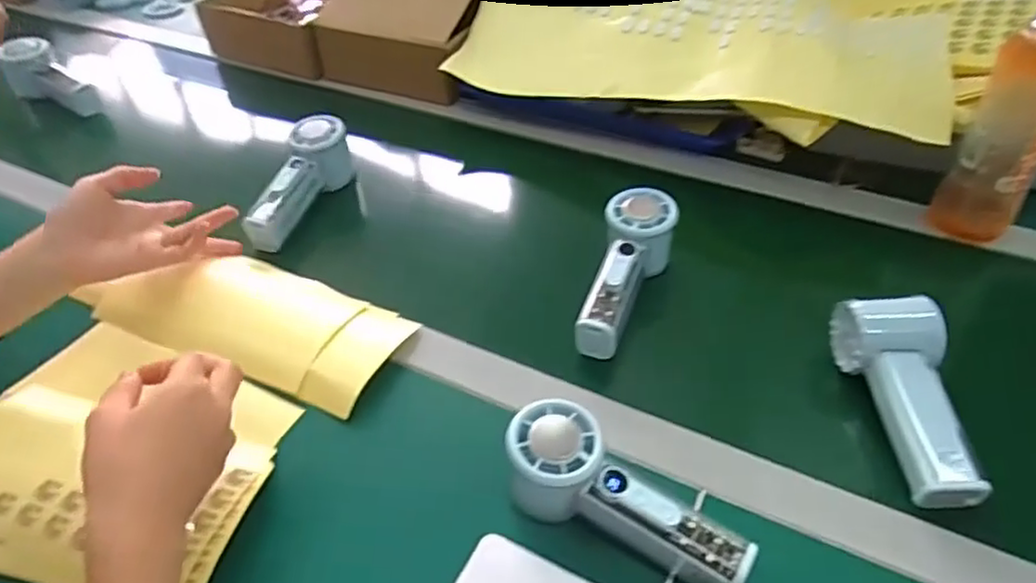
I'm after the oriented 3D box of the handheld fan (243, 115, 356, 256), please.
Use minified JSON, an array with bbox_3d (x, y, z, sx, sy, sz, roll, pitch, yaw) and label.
[{"bbox_3d":[-0.211,-0.106,0.663,0.052,0.058,0.159,6,45,10],"label":"handheld fan"}]

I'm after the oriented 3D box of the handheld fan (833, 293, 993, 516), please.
[{"bbox_3d":[0.270,0.071,0.459,0.058,0.044,0.146,-4,57,0],"label":"handheld fan"}]

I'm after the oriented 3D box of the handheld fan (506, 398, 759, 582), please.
[{"bbox_3d":[0.060,0.129,0.409,0.153,0.059,0.052,32,53,14],"label":"handheld fan"}]

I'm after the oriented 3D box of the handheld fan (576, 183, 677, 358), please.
[{"bbox_3d":[0.092,-0.017,0.550,0.059,0.055,0.149,9,45,13],"label":"handheld fan"}]

